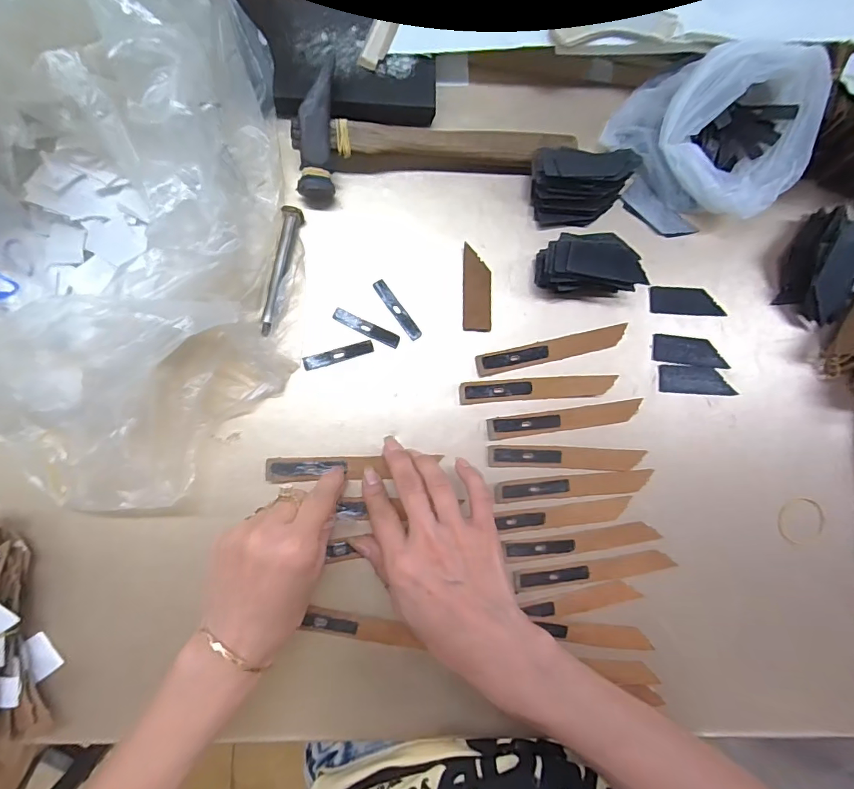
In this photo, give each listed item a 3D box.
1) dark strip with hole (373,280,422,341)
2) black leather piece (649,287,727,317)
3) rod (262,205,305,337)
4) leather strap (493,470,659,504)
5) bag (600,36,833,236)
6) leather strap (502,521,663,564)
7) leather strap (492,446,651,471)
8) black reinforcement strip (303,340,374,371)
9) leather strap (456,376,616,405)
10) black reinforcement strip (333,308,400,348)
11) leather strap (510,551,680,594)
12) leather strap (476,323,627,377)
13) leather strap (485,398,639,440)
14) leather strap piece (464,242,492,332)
[{"bbox_3d":[-0.023,-0.065,0.356,0.009,0.004,0.053,-37,92,-9],"label":"dark strip with hole"},{"bbox_3d":[0.217,-0.078,0.385,0.066,0.004,0.022,1,85,-7],"label":"black leather piece"},{"bbox_3d":[-0.110,-0.092,0.343,0.013,0.009,0.096,14,84,-8],"label":"rod"},{"bbox_3d":[0.115,0.072,0.362,0.125,0.006,0.017,-3,86,-7],"label":"leather strap"},{"bbox_3d":[0.228,-0.201,0.362,0.133,0.077,0.132,-32,90,-8],"label":"bag"},{"bbox_3d":[0.122,0.113,0.358,0.120,0.004,0.016,-6,86,-7],"label":"leather strap"},{"bbox_3d":[0.110,0.050,0.363,0.126,0.004,0.016,3,85,-7],"label":"leather strap"},{"bbox_3d":[-0.066,-0.030,0.348,0.053,0.004,0.010,-15,89,-10],"label":"black reinforcement strip"},{"bbox_3d":[0.088,-0.005,0.363,0.125,0.004,0.017,-4,86,-7],"label":"leather strap"},{"bbox_3d":[-0.046,-0.050,0.351,0.053,0.004,0.011,25,83,-7],"label":"black reinforcement strip"},{"bbox_3d":[0.131,0.137,0.360,0.126,0.004,0.016,-6,86,-7],"label":"leather strap"},{"bbox_3d":[0.100,-0.036,0.368,0.125,0.005,0.017,-13,87,-8],"label":"leather strap"},{"bbox_3d":[0.109,0.020,0.365,0.124,0.004,0.017,-7,90,-8],"label":"leather strap"},{"bbox_3d":[0.040,-0.083,0.364,0.022,0.004,0.065,1,85,-7],"label":"leather strap piece"}]

